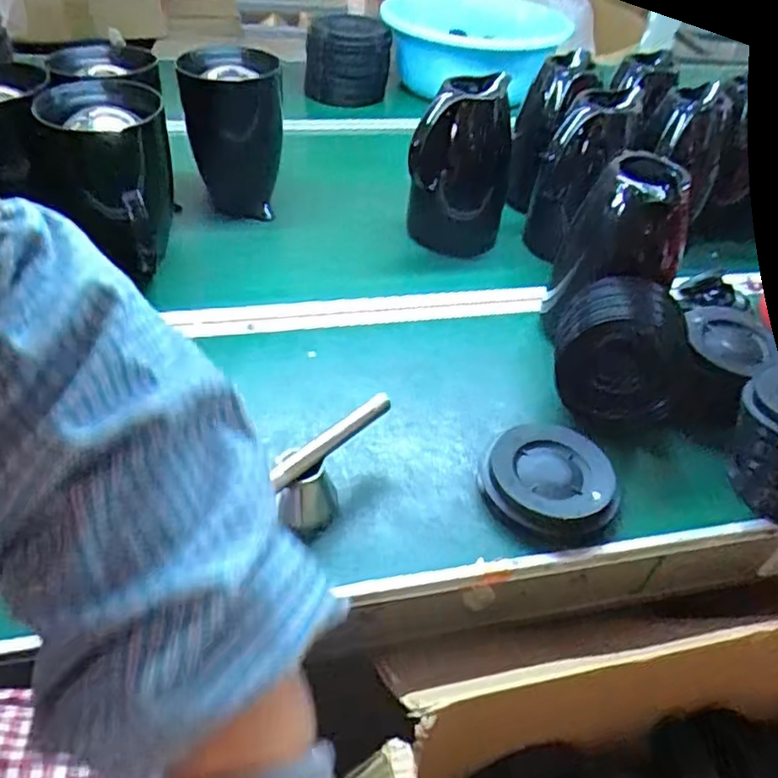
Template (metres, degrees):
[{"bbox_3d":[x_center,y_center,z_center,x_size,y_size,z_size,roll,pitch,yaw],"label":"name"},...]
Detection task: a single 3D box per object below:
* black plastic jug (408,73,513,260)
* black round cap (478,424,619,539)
[{"bbox_3d":[0.092,-0.286,0.872,0.134,0.214,0.105,10,42,5],"label":"black plastic jug"},{"bbox_3d":[0.143,0.082,0.588,0.111,0.029,0.110,3,42,-3],"label":"black round cap"}]

